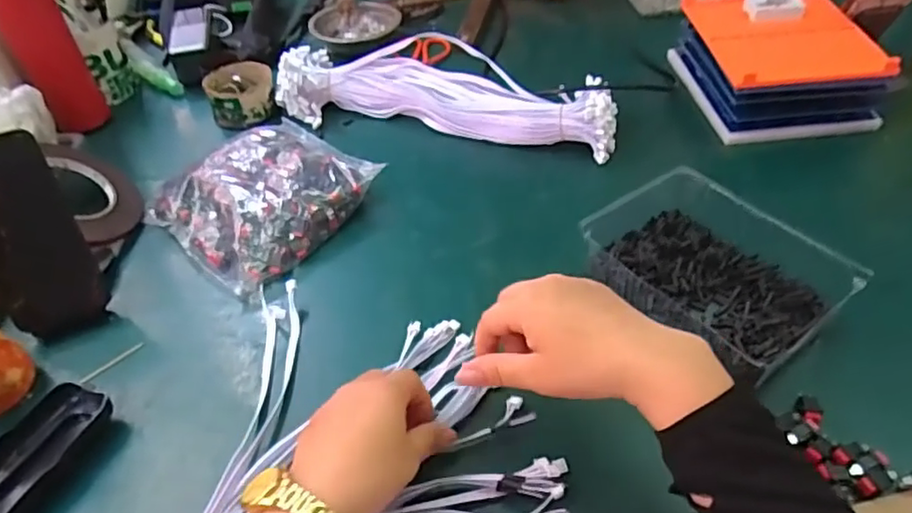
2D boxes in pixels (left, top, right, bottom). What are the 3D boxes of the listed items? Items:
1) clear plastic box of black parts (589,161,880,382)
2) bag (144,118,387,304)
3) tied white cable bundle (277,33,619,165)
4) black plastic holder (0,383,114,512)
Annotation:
[{"bbox_3d":[0.207,0.013,0.511,0.138,0.063,0.187,-30,49,-23],"label":"clear plastic box of black parts"},{"bbox_3d":[-0.195,-0.066,0.627,0.180,0.049,0.188,29,54,31],"label":"bag"},{"bbox_3d":[-0.015,-0.191,0.724,0.401,0.071,0.105,9,46,15],"label":"tied white cable bundle"},{"bbox_3d":[-0.301,0.142,0.441,0.050,0.027,0.108,14,48,20],"label":"black plastic holder"}]

